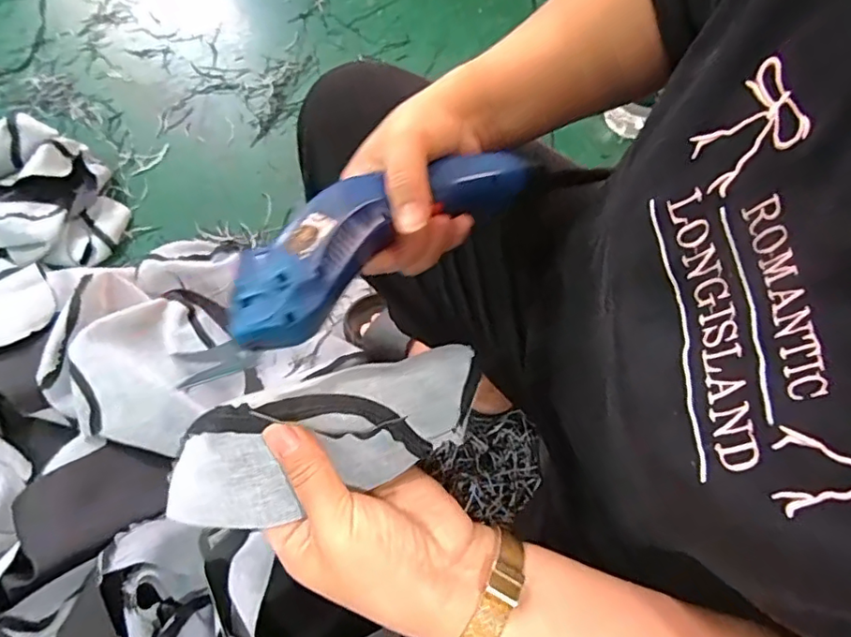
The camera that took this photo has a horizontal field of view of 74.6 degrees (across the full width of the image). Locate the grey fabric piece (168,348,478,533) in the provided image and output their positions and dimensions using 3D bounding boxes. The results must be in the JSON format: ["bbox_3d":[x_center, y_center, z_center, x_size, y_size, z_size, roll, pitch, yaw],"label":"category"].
[{"bbox_3d":[-0.052,0.060,0.288,0.176,0.061,0.059,-20,69,-6],"label":"grey fabric piece"}]

